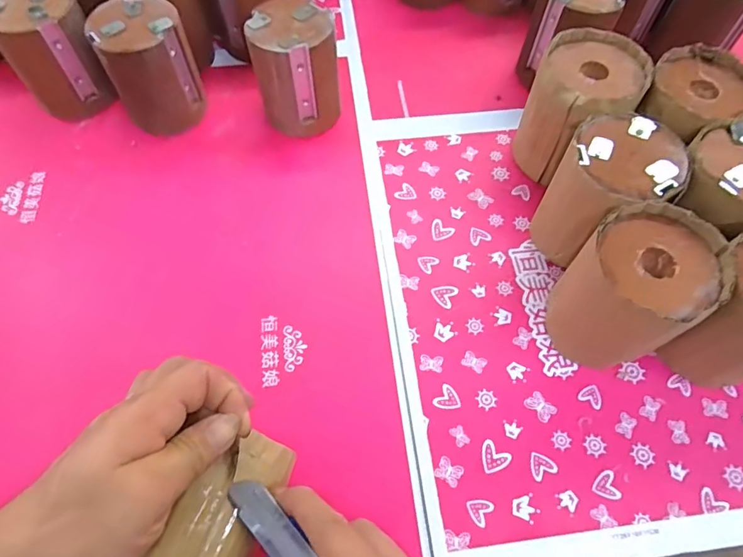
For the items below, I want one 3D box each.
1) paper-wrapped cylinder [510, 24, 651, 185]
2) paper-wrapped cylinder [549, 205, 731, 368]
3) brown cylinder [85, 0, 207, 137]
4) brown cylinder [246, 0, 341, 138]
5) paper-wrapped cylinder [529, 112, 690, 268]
[{"bbox_3d":[0.185,-0.152,0.455,0.088,0.108,0.091,1,62,-1],"label":"paper-wrapped cylinder"},{"bbox_3d":[0.184,0.013,0.366,0.098,0.107,0.087,-35,68,-18],"label":"paper-wrapped cylinder"},{"bbox_3d":[-0.210,-0.203,0.478,0.074,0.100,0.081,1,62,-1],"label":"brown cylinder"},{"bbox_3d":[-0.072,-0.203,0.479,0.075,0.103,0.080,-15,64,-9],"label":"brown cylinder"},{"bbox_3d":[0.185,-0.062,0.403,0.085,0.112,0.091,-4,63,-4],"label":"paper-wrapped cylinder"}]

